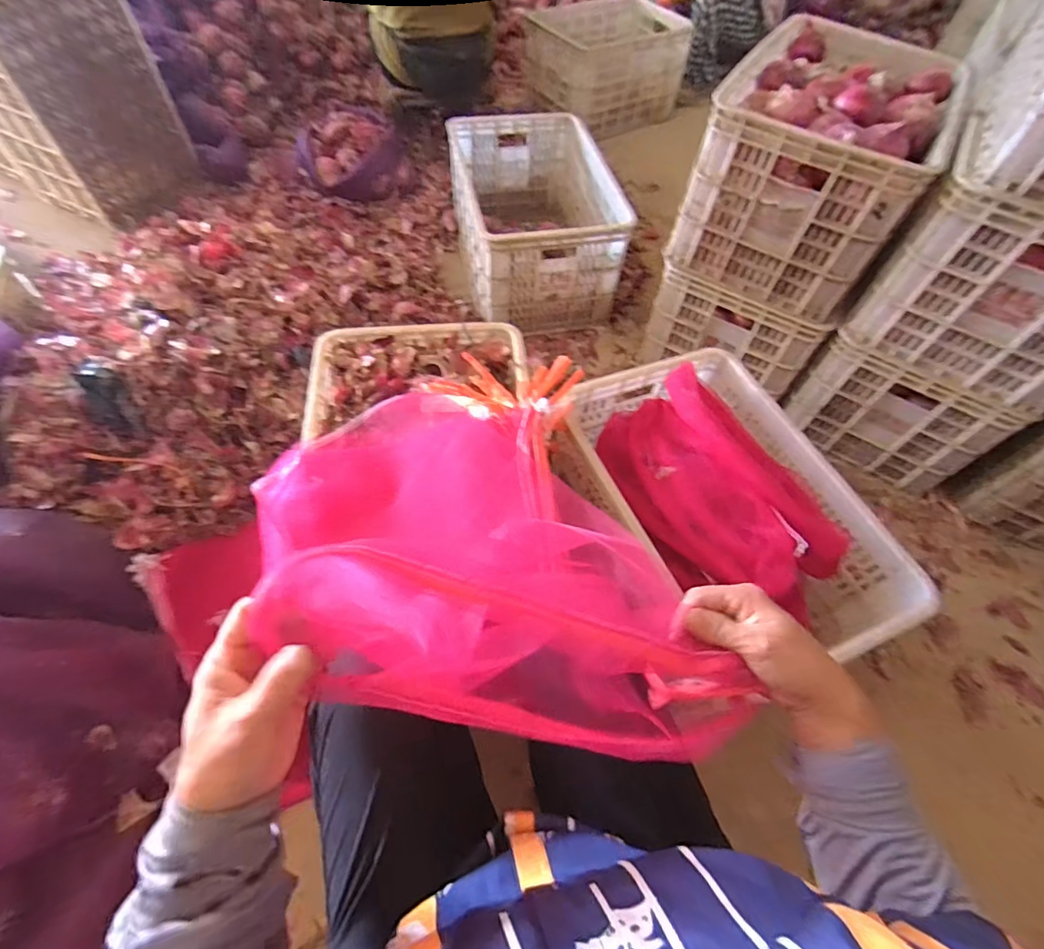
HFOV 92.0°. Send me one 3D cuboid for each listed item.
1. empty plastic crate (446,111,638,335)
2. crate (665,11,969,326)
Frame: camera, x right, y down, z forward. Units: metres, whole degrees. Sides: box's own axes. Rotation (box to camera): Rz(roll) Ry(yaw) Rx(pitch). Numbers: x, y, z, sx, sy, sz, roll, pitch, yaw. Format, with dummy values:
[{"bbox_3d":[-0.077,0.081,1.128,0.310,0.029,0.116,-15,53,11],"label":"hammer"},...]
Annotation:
[{"bbox_3d":[0.024,-0.697,1.363,0.369,0.269,0.599,-9,60,-9],"label":"empty plastic crate"},{"bbox_3d":[0.598,-0.641,1.040,0.376,0.313,0.578,28,61,12],"label":"crate"}]

